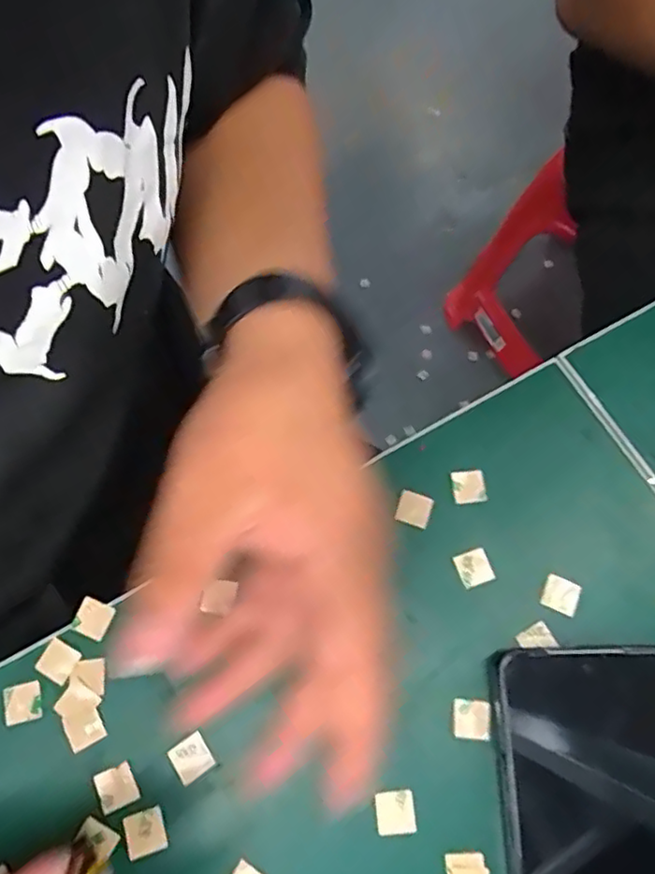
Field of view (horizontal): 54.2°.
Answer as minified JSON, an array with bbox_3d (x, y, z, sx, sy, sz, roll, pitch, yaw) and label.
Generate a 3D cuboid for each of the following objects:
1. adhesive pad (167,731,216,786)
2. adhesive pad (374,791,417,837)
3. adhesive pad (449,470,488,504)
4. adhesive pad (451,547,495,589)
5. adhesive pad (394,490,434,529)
[{"bbox_3d":[-0.058,0.135,0.269,0.016,0.004,0.016,-35,75,-13],"label":"adhesive pad"},{"bbox_3d":[0.028,0.155,0.263,0.016,0.004,0.016,-4,70,-3],"label":"adhesive pad"},{"bbox_3d":[0.069,0.024,0.312,0.016,0.004,0.016,-5,70,-3],"label":"adhesive pad"},{"bbox_3d":[0.068,0.061,0.299,0.015,0.004,0.015,-18,72,-8],"label":"adhesive pad"},{"bbox_3d":[0.041,0.034,0.305,0.016,0.004,0.016,21,73,-4],"label":"adhesive pad"}]

